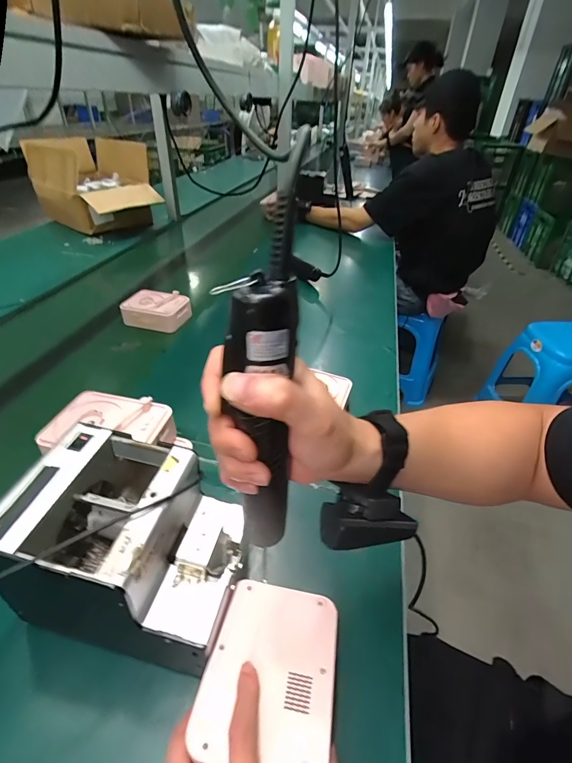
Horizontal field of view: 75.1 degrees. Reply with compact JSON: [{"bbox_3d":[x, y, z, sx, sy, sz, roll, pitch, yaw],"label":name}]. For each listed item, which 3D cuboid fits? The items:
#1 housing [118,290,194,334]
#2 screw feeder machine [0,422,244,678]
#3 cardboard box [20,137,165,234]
[{"bbox_3d":[-0.282,-0.156,0.819,0.137,0.051,0.095,8,37,6],"label":"housing"},{"bbox_3d":[-0.130,0.148,0.337,0.172,0.149,0.125,9,37,7],"label":"screw feeder machine"},{"bbox_3d":[-0.684,-0.716,1.357,0.344,0.236,0.485,-27,46,-34],"label":"cardboard box"}]

